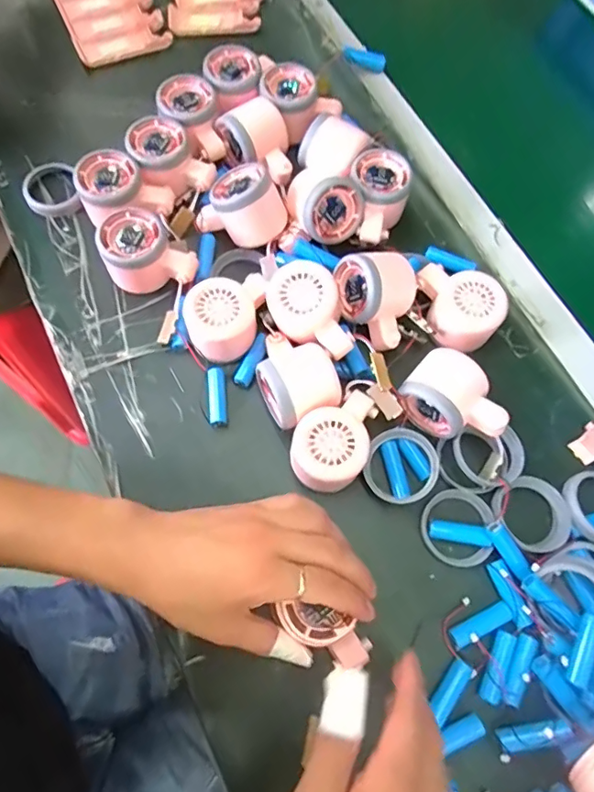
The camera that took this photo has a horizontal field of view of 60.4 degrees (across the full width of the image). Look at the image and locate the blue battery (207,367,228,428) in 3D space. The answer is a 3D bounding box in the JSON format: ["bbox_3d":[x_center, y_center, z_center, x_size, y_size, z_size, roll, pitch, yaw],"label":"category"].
[{"bbox_3d":[-0.069,0.001,0.442,0.014,0.015,0.050,-6,71,-3],"label":"blue battery"}]

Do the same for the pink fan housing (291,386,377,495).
[{"bbox_3d":[0.032,0.036,0.407,0.057,0.044,0.087,36,71,11],"label":"pink fan housing"}]

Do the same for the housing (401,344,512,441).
[{"bbox_3d":[0.131,0.007,0.428,0.083,0.054,0.059,40,72,12],"label":"housing"}]

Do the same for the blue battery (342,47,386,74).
[{"bbox_3d":[0.074,-0.368,0.558,0.050,0.014,0.015,2,70,-23],"label":"blue battery"}]

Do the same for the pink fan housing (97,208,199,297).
[{"bbox_3d":[-0.132,-0.129,0.455,0.078,0.048,0.067,-11,69,-7],"label":"pink fan housing"}]

